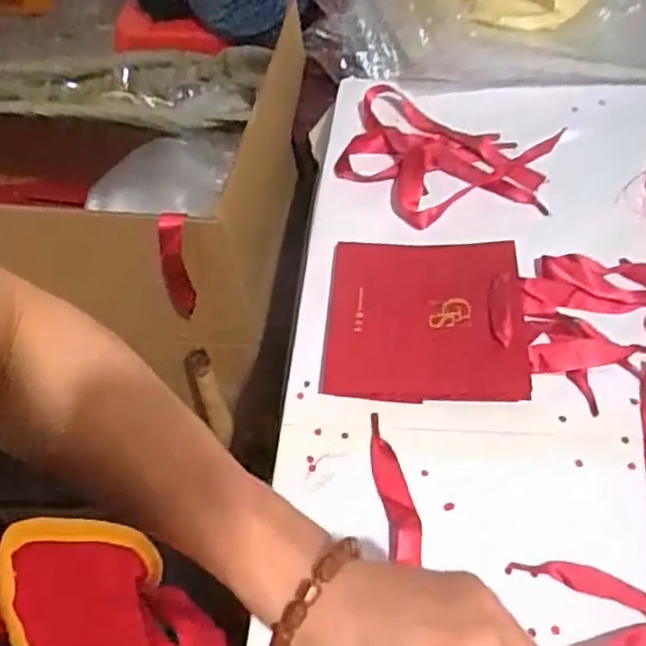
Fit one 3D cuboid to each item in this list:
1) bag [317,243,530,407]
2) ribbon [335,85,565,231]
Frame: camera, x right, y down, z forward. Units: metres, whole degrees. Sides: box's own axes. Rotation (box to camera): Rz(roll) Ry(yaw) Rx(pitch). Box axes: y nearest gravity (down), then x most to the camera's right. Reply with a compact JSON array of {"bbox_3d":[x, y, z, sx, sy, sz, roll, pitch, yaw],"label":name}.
[{"bbox_3d":[0.074,-0.007,0.495,0.139,0.021,0.133,3,56,6],"label":"bag"},{"bbox_3d":[0.102,-0.141,0.590,0.177,0.015,0.144,18,59,15],"label":"ribbon"}]

